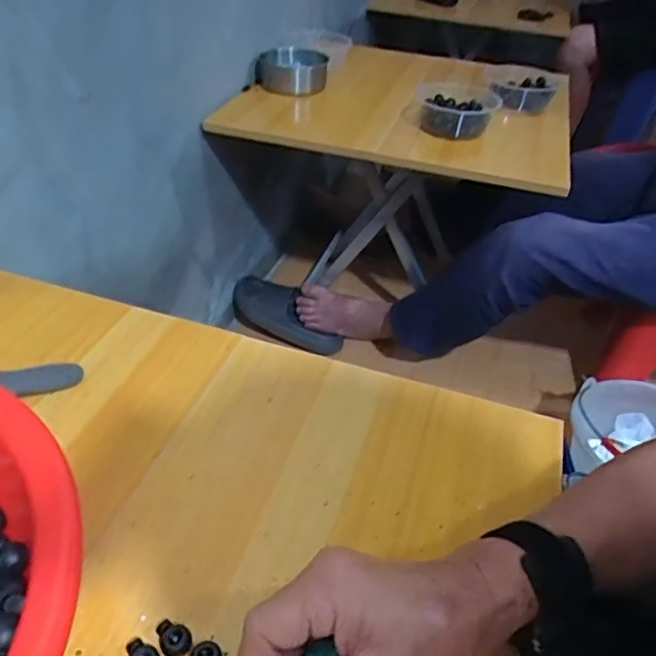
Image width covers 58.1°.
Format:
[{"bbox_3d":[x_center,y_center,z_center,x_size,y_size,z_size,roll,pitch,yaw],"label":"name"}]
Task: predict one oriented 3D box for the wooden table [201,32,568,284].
[{"bbox_3d":[0.166,-0.282,1.269,0.583,0.459,0.590,19,42,15],"label":"wooden table"}]

